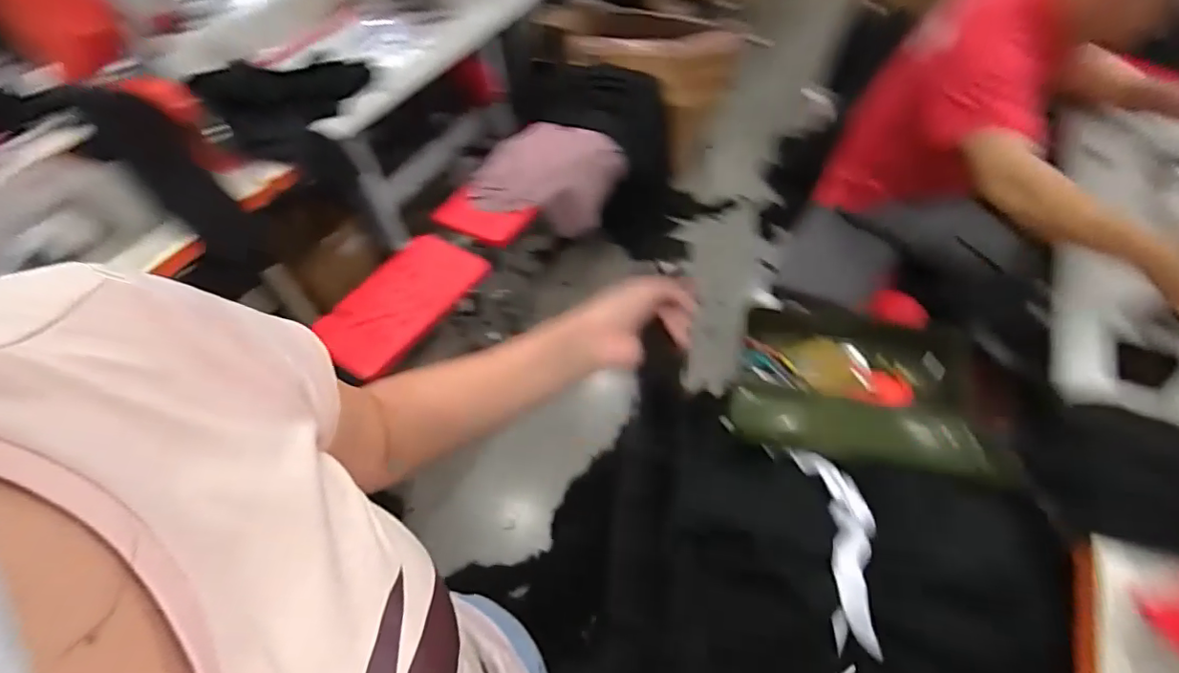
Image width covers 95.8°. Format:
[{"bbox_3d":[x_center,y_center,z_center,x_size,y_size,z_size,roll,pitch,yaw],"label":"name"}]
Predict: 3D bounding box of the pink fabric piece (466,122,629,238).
[{"bbox_3d":[-0.137,-0.496,1.749,0.477,0.217,0.330,-36,58,-20],"label":"pink fabric piece"}]

